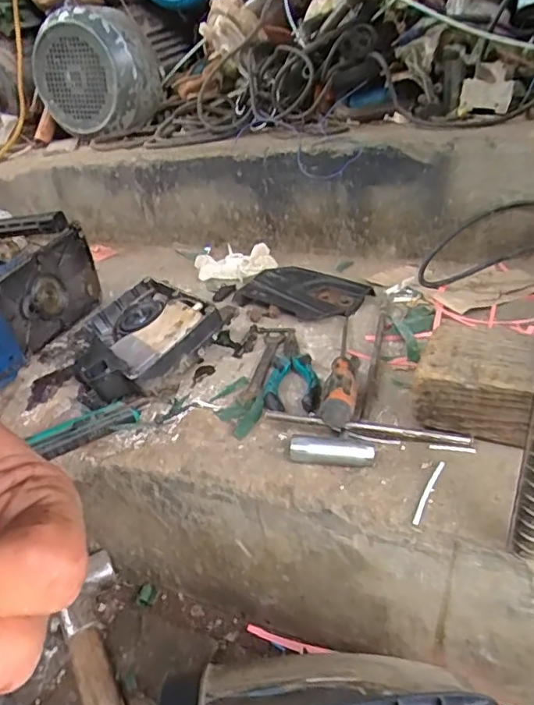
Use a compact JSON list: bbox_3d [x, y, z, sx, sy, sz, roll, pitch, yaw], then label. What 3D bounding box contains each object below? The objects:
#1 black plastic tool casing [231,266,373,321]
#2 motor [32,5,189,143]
[{"bbox_3d":[0.045,-0.081,0.749,0.163,0.025,0.098,13,37,30],"label":"black plastic tool casing"},{"bbox_3d":[-0.345,-0.633,1.237,0.249,0.220,0.302,1,32,15],"label":"motor"}]

